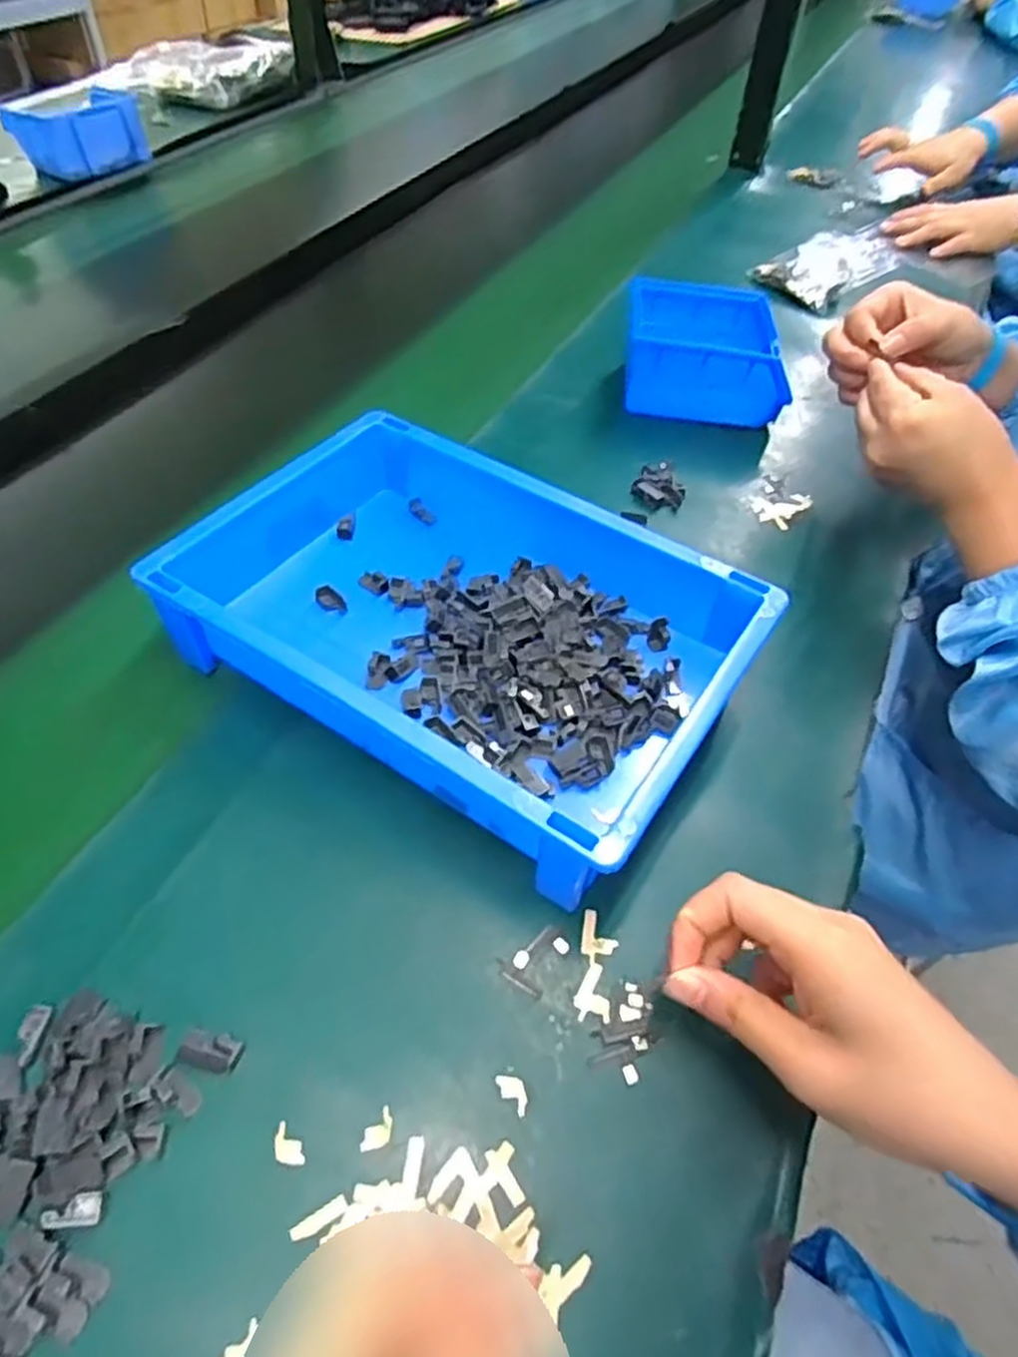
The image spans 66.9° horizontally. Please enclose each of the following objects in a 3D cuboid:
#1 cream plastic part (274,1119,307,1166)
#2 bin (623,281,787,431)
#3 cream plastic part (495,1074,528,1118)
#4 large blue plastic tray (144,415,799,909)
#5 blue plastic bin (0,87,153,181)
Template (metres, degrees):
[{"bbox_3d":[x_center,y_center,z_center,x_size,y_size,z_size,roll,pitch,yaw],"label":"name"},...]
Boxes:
[{"bbox_3d":[-0.090,0.189,0.311,0.010,0.004,0.017,-36,61,-29],"label":"cream plastic part"},{"bbox_3d":[0.164,-0.274,0.655,0.139,0.069,0.124,4,50,0],"label":"bin"},{"bbox_3d":[0.002,0.176,0.328,0.010,0.004,0.018,-22,55,-21],"label":"cream plastic part"},{"bbox_3d":[-0.027,-0.037,0.461,0.299,0.069,0.217,29,54,19],"label":"large blue plastic tray"},{"bbox_3d":[-0.513,-0.653,0.920,0.102,0.065,0.127,35,56,23],"label":"blue plastic bin"}]

